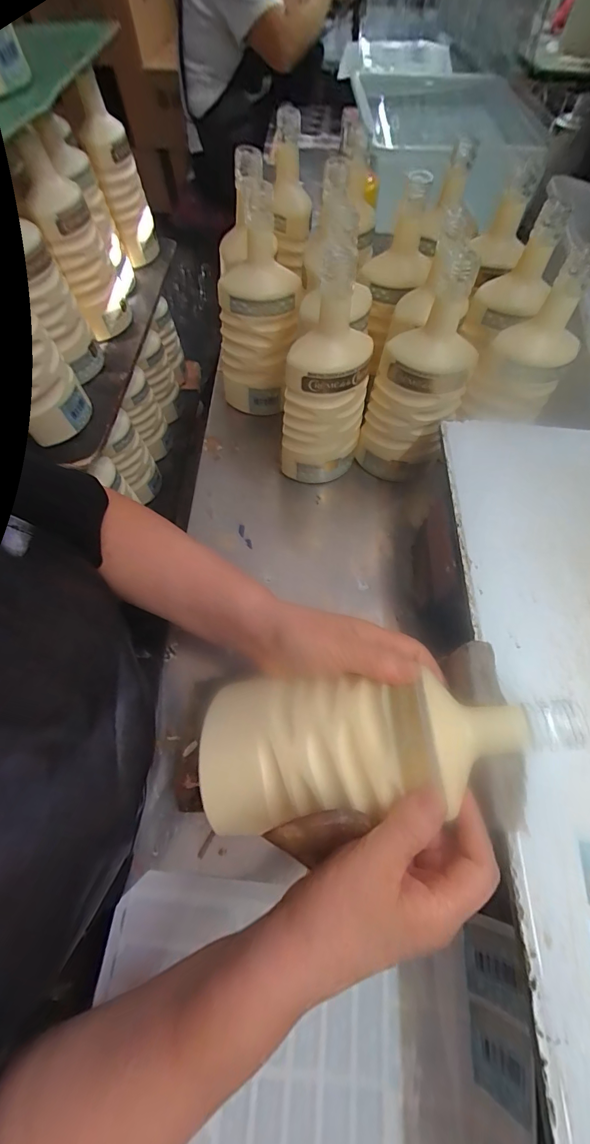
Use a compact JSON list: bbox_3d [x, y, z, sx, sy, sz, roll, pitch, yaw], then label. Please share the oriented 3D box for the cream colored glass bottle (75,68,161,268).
[{"bbox_3d":[-0.262,-0.583,0.597,0.064,0.200,0.053,-14,64,-5],"label":"cream colored glass bottle"}]

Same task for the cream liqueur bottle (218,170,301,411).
[{"bbox_3d":[-0.052,-0.326,0.500,0.115,0.237,0.082,-1,63,2],"label":"cream liqueur bottle"}]

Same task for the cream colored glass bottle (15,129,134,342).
[{"bbox_3d":[-0.285,-0.427,0.529,0.067,0.208,0.066,-14,64,-5],"label":"cream colored glass bottle"}]

